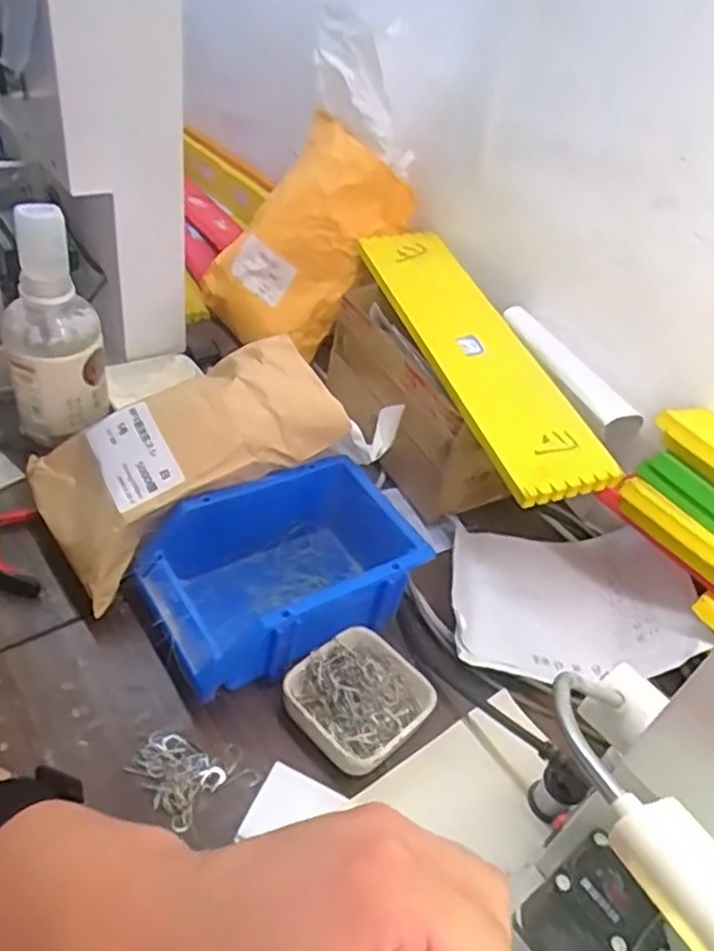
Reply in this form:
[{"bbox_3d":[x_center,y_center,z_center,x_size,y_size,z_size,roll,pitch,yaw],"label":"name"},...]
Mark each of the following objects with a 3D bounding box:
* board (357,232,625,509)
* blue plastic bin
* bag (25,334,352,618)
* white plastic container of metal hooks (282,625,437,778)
[{"bbox_3d":[0.094,-0.114,0.602,0.080,0.014,0.352,-16,50,-9],"label":"board"},{"bbox_3d":[-0.055,0.071,0.522,0.186,0.075,0.124,-17,49,-28],"label":"blue plastic bin"},{"bbox_3d":[-0.127,-0.017,0.534,0.230,0.063,0.125,-31,52,-10],"label":"bag"},{"bbox_3d":[0.001,0.151,0.481,0.089,0.034,0.080,-29,56,-36],"label":"white plastic container of metal hooks"}]

